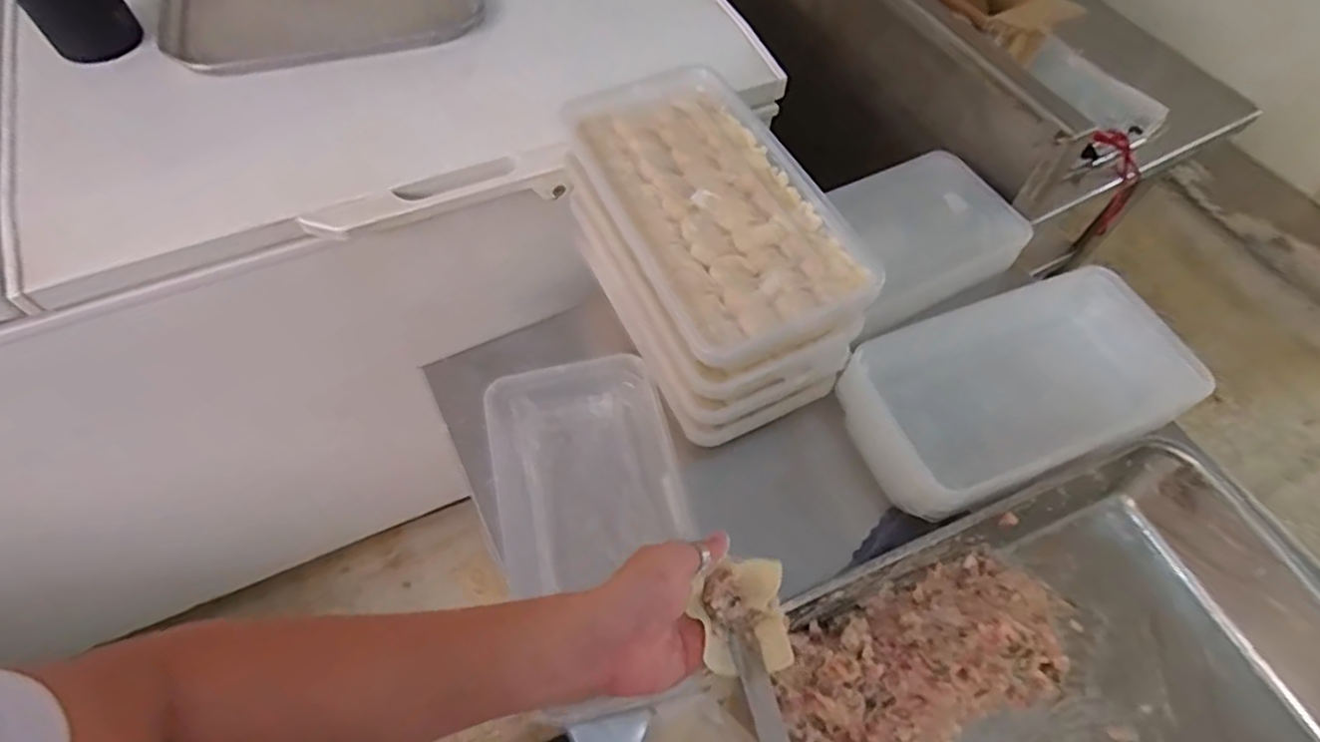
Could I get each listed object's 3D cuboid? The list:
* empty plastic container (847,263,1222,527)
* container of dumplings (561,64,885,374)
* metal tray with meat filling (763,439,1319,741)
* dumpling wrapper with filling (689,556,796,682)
[{"bbox_3d":[0.349,0.021,0.658,0.318,0.073,0.175,-19,62,-13],"label":"empty plastic container"},{"bbox_3d":[0.044,-0.152,0.610,0.177,0.053,0.330,-21,63,-15],"label":"container of dumplings"},{"bbox_3d":[0.333,0.283,0.540,0.473,0.085,0.333,-19,62,-13],"label":"metal tray with meat filling"},{"bbox_3d":[0.060,0.177,0.483,0.061,0.026,0.076,-4,60,-5],"label":"dumpling wrapper with filling"}]

